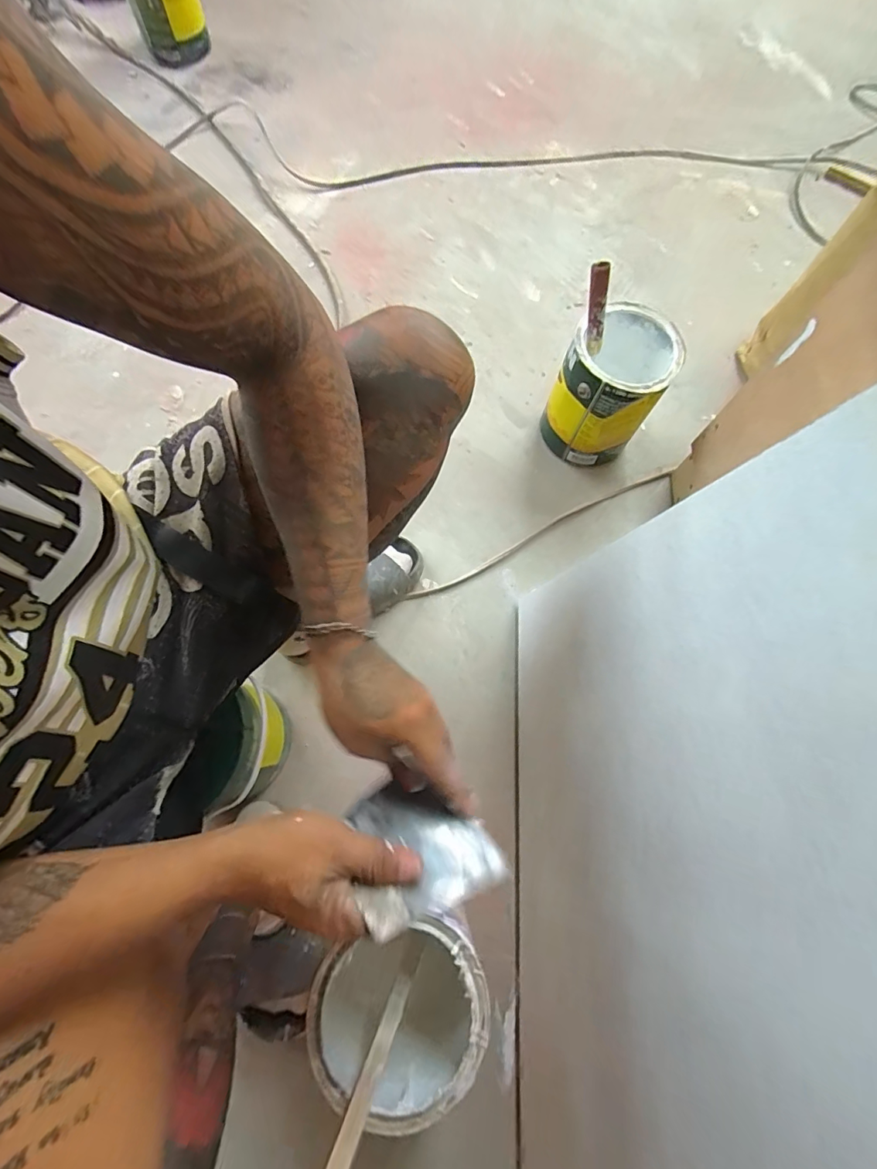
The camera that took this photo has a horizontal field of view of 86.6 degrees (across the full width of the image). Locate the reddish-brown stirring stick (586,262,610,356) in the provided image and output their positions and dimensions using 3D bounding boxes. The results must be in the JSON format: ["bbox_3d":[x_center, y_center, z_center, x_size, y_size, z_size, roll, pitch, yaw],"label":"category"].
[{"bbox_3d":[0.217,-0.378,0.647,0.023,0.114,0.024,-22,46,-9],"label":"reddish-brown stirring stick"}]

